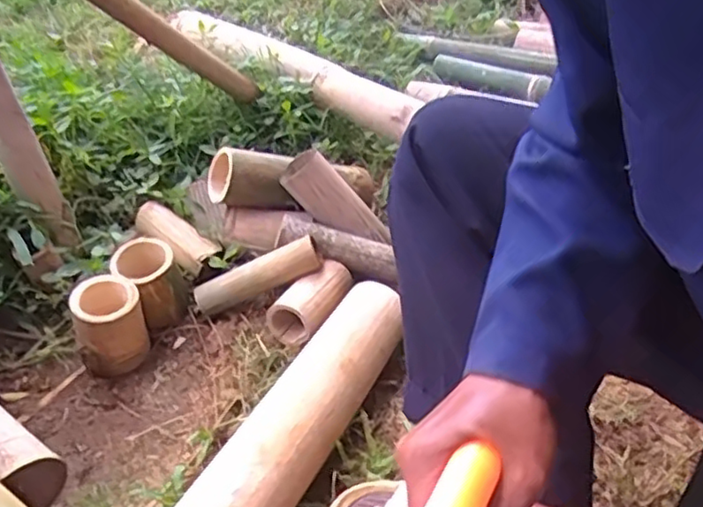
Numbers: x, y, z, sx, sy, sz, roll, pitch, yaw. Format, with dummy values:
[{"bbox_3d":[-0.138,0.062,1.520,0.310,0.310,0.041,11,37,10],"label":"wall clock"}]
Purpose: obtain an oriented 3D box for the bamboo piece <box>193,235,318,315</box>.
[{"bbox_3d":[-0.128,0.030,0.872,0.179,0.043,0.033,-24,41,3],"label":"bamboo piece"}]

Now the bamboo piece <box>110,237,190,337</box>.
[{"bbox_3d":[-0.270,0.047,0.884,0.079,0.104,0.095,-20,42,-16],"label":"bamboo piece"}]

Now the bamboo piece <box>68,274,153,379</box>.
[{"bbox_3d":[-0.302,0.092,0.818,0.082,0.118,0.072,-20,42,-16],"label":"bamboo piece"}]

